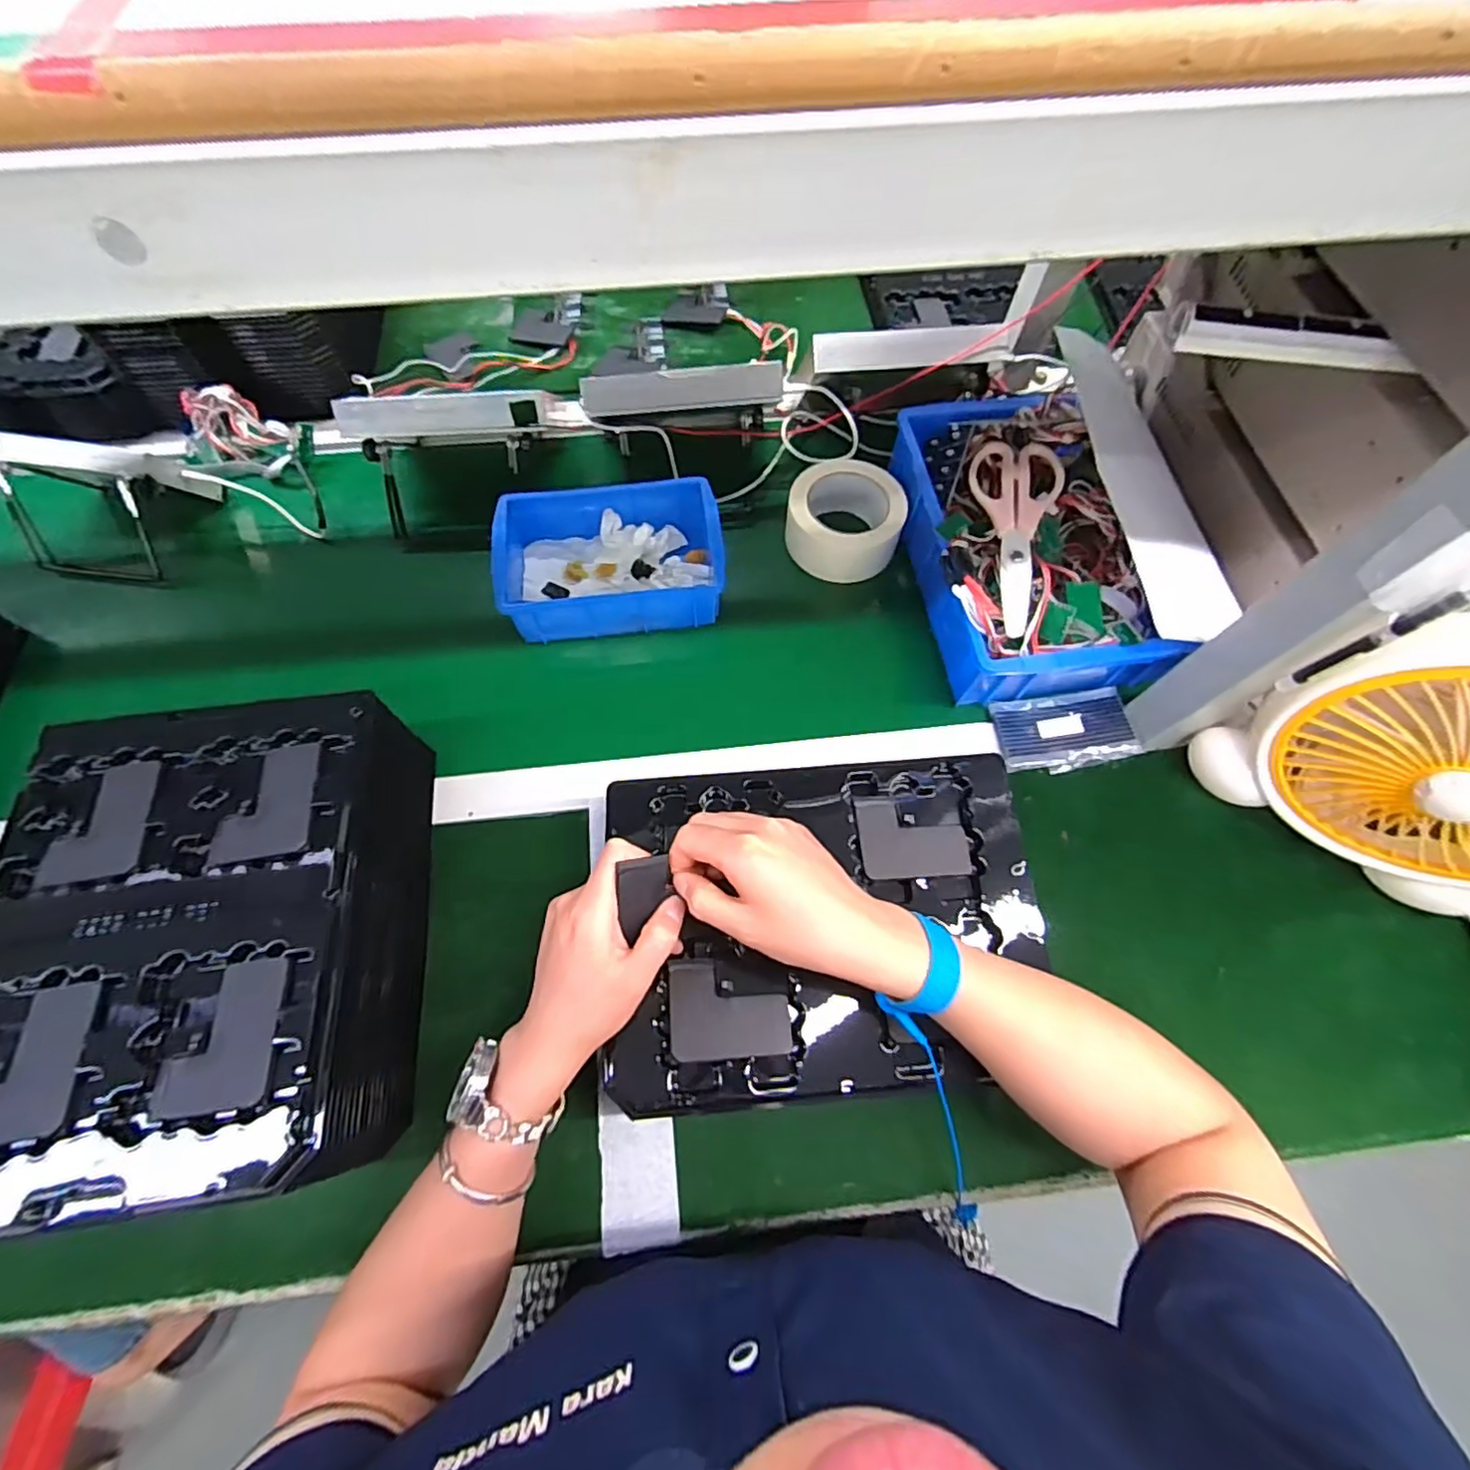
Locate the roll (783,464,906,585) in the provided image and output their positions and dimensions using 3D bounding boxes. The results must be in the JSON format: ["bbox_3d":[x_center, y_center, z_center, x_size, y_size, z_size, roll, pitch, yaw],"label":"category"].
[{"bbox_3d":[0.110,-0.211,0.624,0.112,0.060,0.108,0,66,-1],"label":"roll"}]

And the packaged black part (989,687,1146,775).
[{"bbox_3d":[0.285,-0.006,0.543,0.111,0.013,0.069,-5,66,-3],"label":"packaged black part"}]

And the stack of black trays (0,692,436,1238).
[{"bbox_3d":[-0.340,0.132,0.422,0.208,0.118,0.284,-6,66,-4],"label":"stack of black trays"}]

